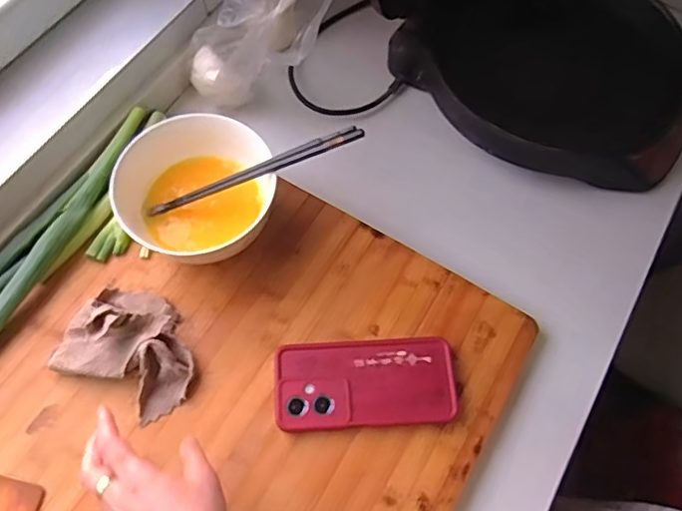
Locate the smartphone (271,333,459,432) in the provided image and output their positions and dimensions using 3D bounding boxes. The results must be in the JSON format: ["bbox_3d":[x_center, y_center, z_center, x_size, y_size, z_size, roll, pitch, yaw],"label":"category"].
[{"bbox_3d":[0.023,0.118,0.517,0.163,0.015,0.077,-2,66,-2],"label":"smartphone"}]

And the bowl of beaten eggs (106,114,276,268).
[{"bbox_3d":[-0.142,-0.062,0.556,0.146,0.077,0.143,1,66,-1],"label":"bowl of beaten eggs"}]

